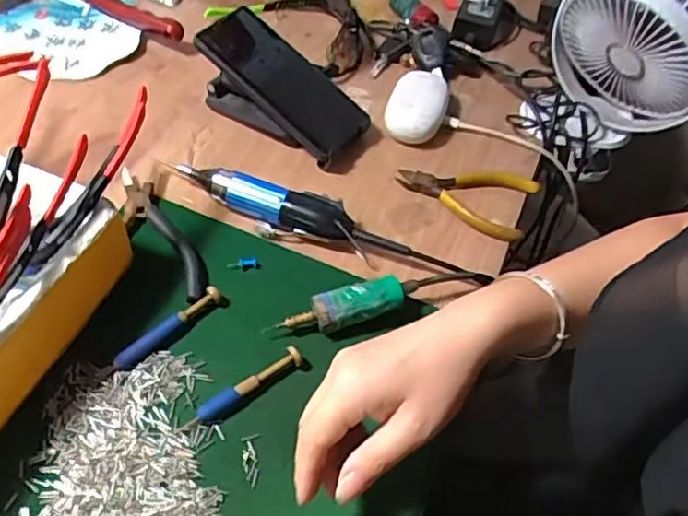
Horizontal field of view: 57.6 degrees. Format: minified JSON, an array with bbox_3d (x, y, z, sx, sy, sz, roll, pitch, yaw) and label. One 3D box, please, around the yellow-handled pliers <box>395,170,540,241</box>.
[{"bbox_3d":[0.115,-0.065,0.583,0.121,0.013,0.087,24,51,14],"label":"yellow-handled pliers"}]

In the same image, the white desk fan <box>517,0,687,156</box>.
[{"bbox_3d":[0.272,-0.185,0.604,0.156,0.172,0.087,21,50,11],"label":"white desk fan"}]

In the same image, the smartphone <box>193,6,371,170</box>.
[{"bbox_3d":[-0.054,-0.161,0.597,0.159,0.087,0.087,28,52,16],"label":"smartphone"}]

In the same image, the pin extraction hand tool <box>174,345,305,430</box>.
[{"bbox_3d":[-0.068,0.089,0.424,0.089,0.015,0.012,-29,58,-27],"label":"pin extraction hand tool"}]

